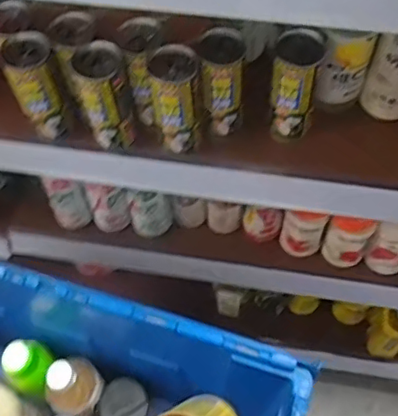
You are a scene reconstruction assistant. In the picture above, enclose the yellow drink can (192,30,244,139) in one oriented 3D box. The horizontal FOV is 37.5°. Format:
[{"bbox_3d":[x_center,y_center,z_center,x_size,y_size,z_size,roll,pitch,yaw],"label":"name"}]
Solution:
[{"bbox_3d":[0.024,-0.137,0.646,0.047,0.114,0.049,-8,60,-3],"label":"yellow drink can"}]

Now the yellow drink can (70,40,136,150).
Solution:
[{"bbox_3d":[-0.103,-0.121,0.647,0.049,0.115,0.050,-7,60,-2],"label":"yellow drink can"}]

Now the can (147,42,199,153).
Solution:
[{"bbox_3d":[-0.025,-0.119,0.641,0.049,0.114,0.053,-1,60,1],"label":"can"}]

